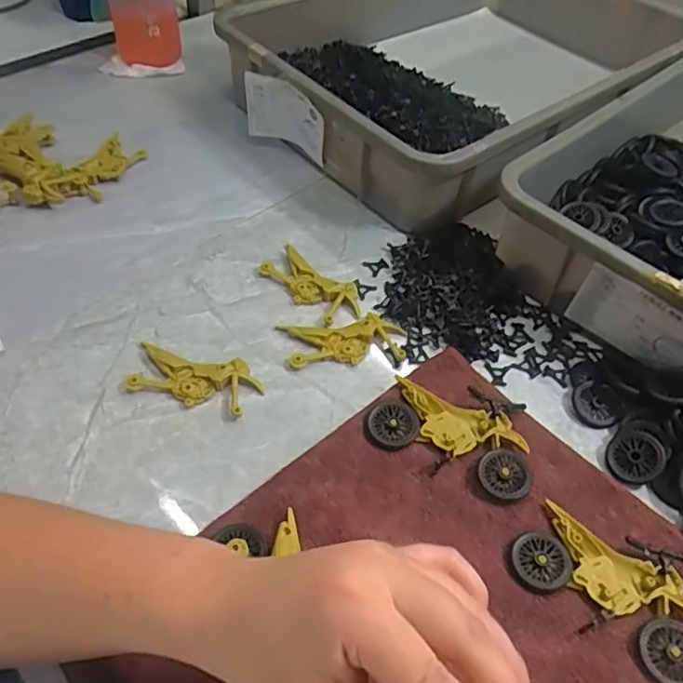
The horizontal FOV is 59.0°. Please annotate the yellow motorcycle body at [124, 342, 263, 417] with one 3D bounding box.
[{"bbox_3d":[-0.114,0.028,0.468,0.100,0.013,0.044,13,51,7],"label":"yellow motorcycle body"}]

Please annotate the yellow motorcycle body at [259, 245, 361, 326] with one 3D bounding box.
[{"bbox_3d":[-0.025,-0.052,0.541,0.097,0.010,0.050,38,58,25],"label":"yellow motorcycle body"}]

